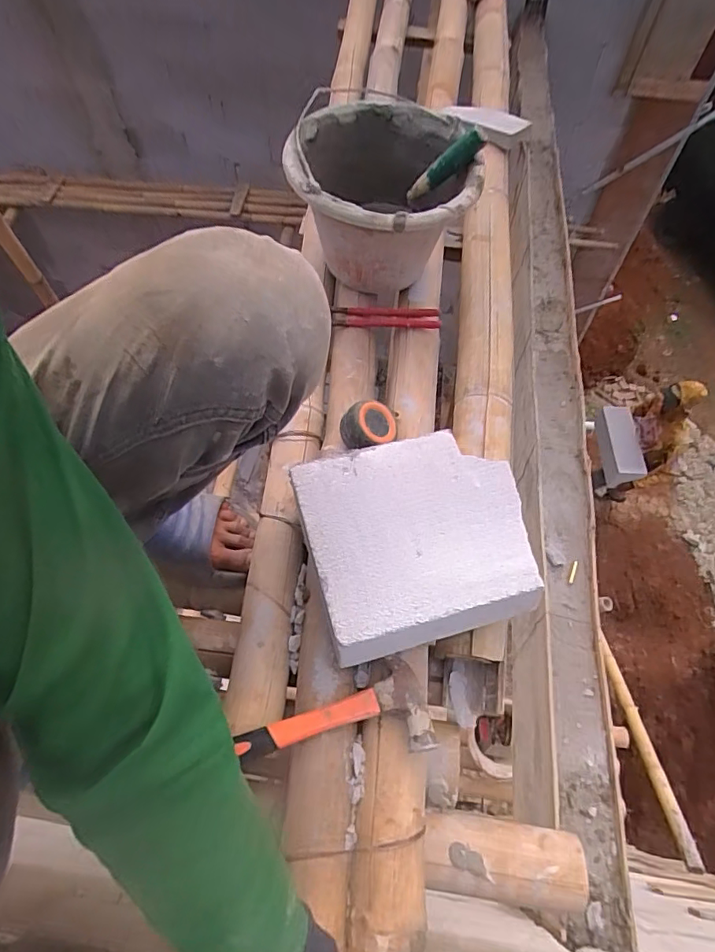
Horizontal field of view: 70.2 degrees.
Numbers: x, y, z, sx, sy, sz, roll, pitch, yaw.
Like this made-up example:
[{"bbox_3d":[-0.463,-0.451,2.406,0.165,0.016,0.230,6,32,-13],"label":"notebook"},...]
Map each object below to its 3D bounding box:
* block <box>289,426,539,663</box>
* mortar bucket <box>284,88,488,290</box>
[{"bbox_3d":[0.060,0.061,0.525,0.218,0.065,0.207,-14,61,-7],"label":"block"},{"bbox_3d":[0.034,-0.376,0.723,0.246,0.188,0.249,0,61,1],"label":"mortar bucket"}]

